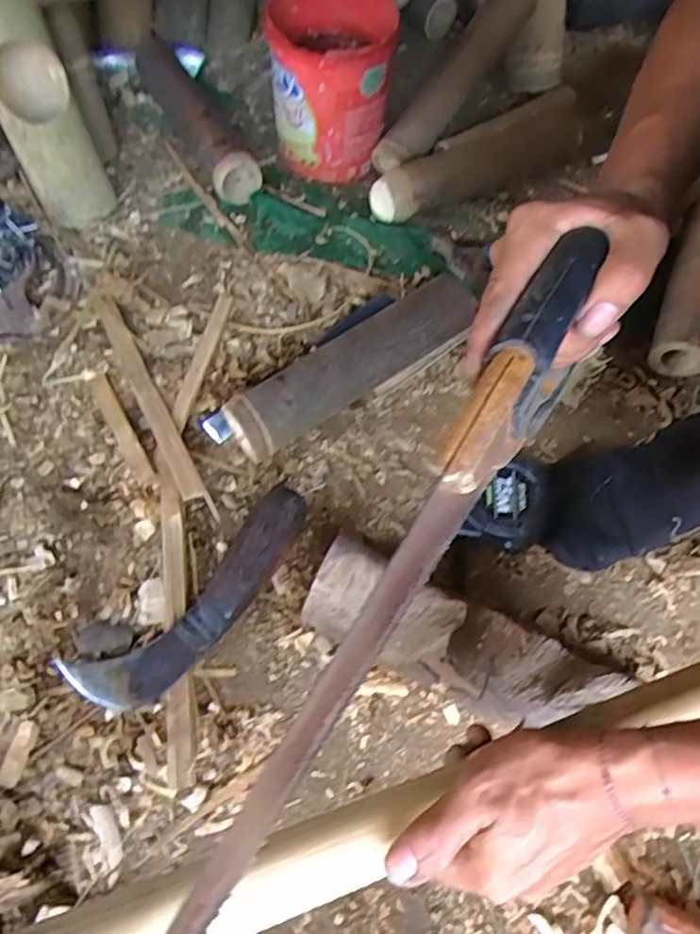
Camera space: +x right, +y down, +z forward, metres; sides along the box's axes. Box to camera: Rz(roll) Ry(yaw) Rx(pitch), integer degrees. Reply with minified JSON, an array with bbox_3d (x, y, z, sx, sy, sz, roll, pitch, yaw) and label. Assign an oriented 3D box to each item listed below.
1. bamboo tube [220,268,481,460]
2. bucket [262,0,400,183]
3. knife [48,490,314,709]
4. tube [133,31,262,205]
[{"bbox_3d":[0.007,-0.096,0.582,0.263,0.065,0.060,-33,68,-19],"label":"bamboo tube"},{"bbox_3d":[-0.023,-0.449,0.712,0.135,0.150,0.158,2,61,-2],"label":"bucket"},{"bbox_3d":[-0.119,0.103,0.483,0.225,0.039,0.073,-38,69,-21],"label":"knife"},{"bbox_3d":[-0.191,-0.434,0.741,0.065,0.068,0.306,-23,65,-15],"label":"tube"}]

